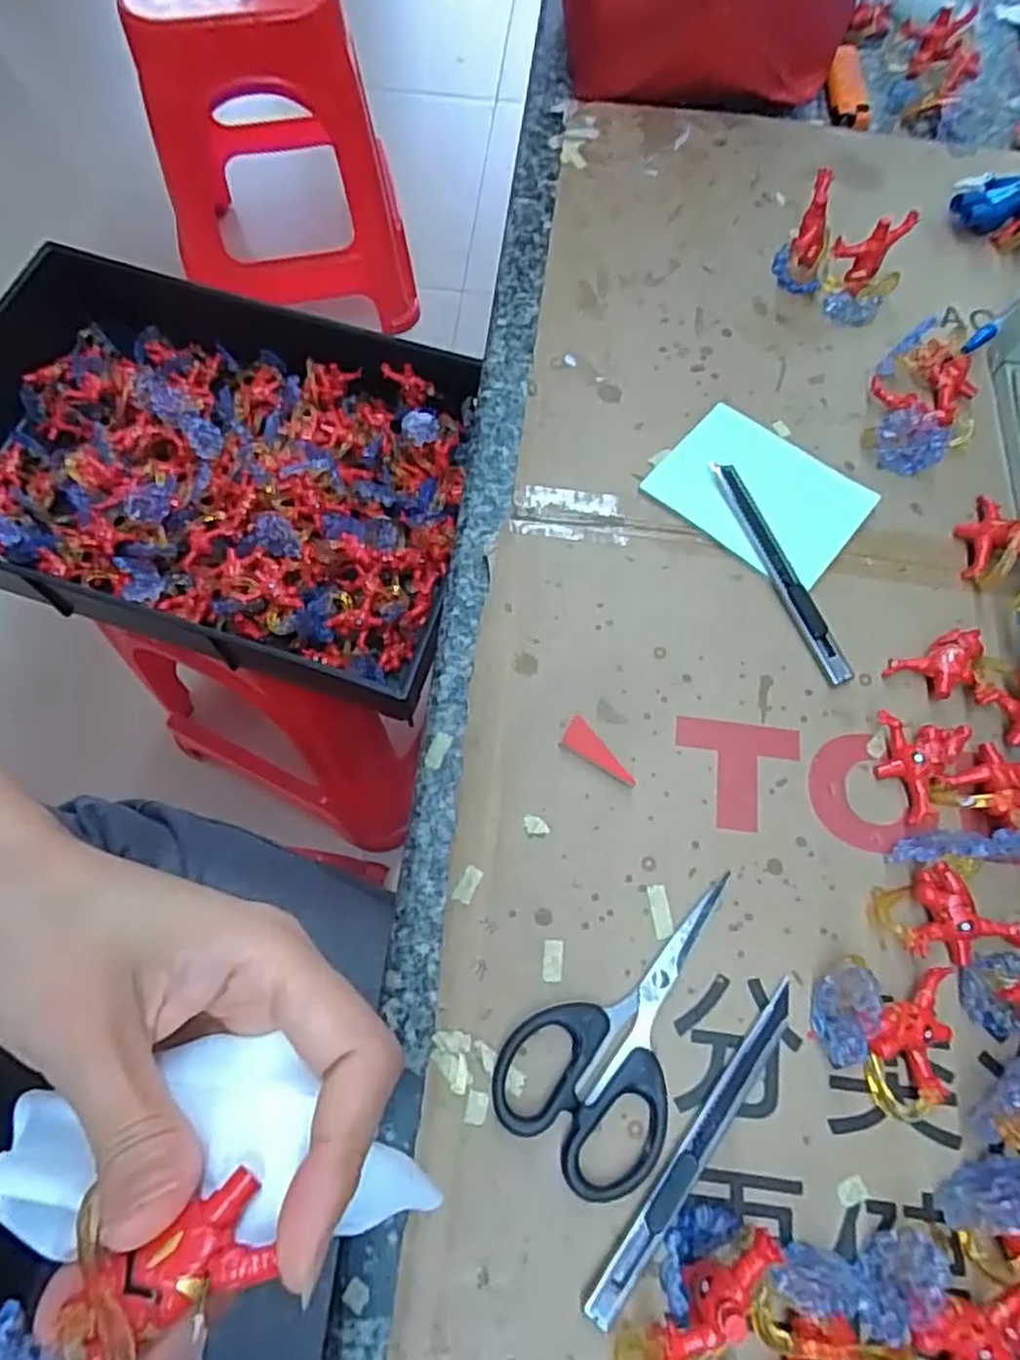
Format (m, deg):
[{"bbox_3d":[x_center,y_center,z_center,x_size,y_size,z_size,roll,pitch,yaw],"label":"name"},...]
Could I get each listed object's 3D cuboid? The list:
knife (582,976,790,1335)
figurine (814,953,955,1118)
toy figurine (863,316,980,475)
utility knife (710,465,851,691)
[{"bbox_3d":[0.071,0.172,0.270,0.011,0.008,0.133,37,73,14],"label":"knife"},{"bbox_3d":[0.147,0.137,0.276,0.052,0.029,0.053,0,68,1],"label":"figurine"},{"bbox_3d":[0.225,-0.150,0.388,0.052,0.026,0.078,16,69,7],"label":"toy figurine"},{"bbox_3d":[0.134,-0.055,0.357,0.013,0.013,0.123,-21,69,-8],"label":"utility knife"}]

